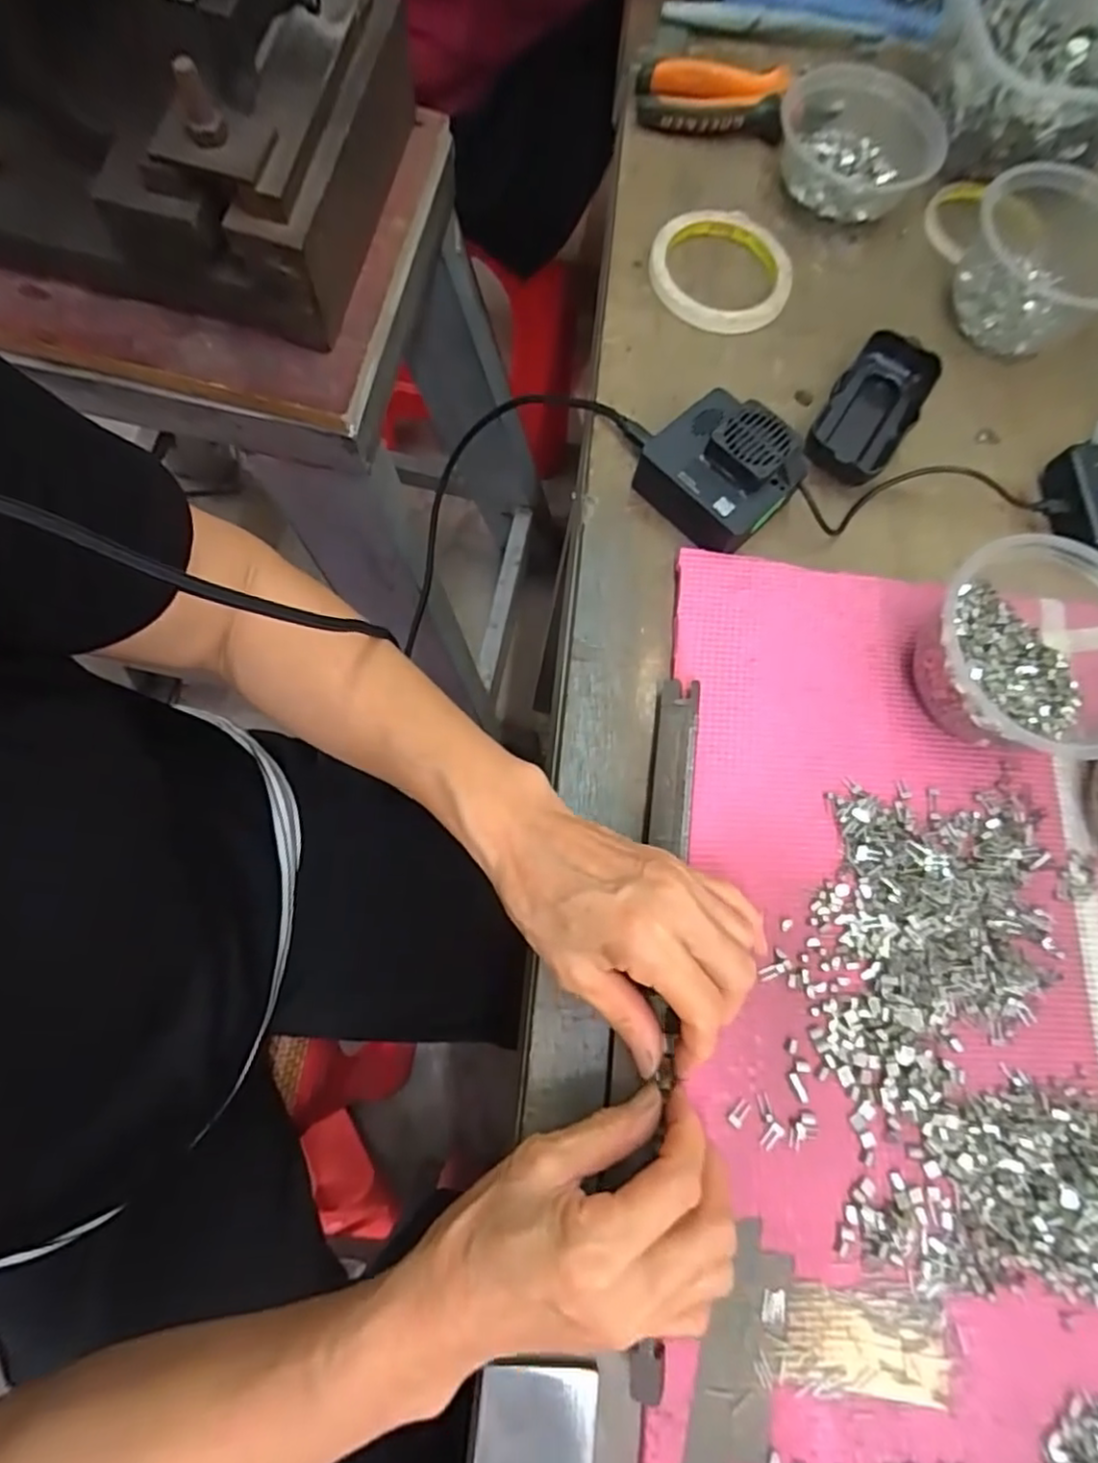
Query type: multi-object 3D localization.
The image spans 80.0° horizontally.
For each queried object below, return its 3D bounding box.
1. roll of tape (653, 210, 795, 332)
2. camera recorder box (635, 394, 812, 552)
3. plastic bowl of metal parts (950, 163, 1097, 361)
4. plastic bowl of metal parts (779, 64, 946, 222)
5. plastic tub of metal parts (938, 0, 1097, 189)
[{"bbox_3d":[0.121,-0.319,0.449,0.092,0.014,0.098,1,74,-2],"label":"roll of tape"},{"bbox_3d":[0.101,-0.154,0.386,0.072,0.042,0.080,-41,81,-13],"label":"camera recorder box"},{"bbox_3d":[0.332,-0.312,0.435,0.094,0.056,0.096,1,75,-5],"label":"plastic bowl of metal parts"},{"bbox_3d":[0.217,-0.415,0.463,0.094,0.051,0.110,-42,83,-14],"label":"plastic bowl of metal parts"},{"bbox_3d":[0.372,-0.507,0.489,0.163,0.061,0.207,6,74,0],"label":"plastic tub of metal parts"}]

